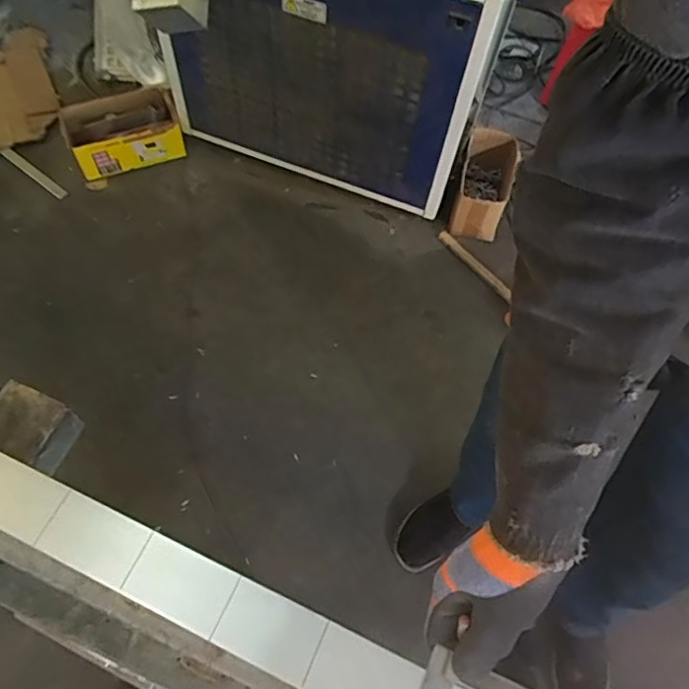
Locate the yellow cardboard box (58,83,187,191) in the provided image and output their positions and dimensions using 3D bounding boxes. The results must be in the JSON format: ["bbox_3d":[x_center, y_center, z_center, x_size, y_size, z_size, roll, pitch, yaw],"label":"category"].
[{"bbox_3d":[-0.595,-0.581,1.506,0.293,0.151,0.196,-22,66,-14],"label":"yellow cardboard box"}]

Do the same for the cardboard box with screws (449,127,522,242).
[{"bbox_3d":[0.380,-0.441,1.495,0.138,0.140,0.315,18,63,5],"label":"cardboard box with screws"}]

